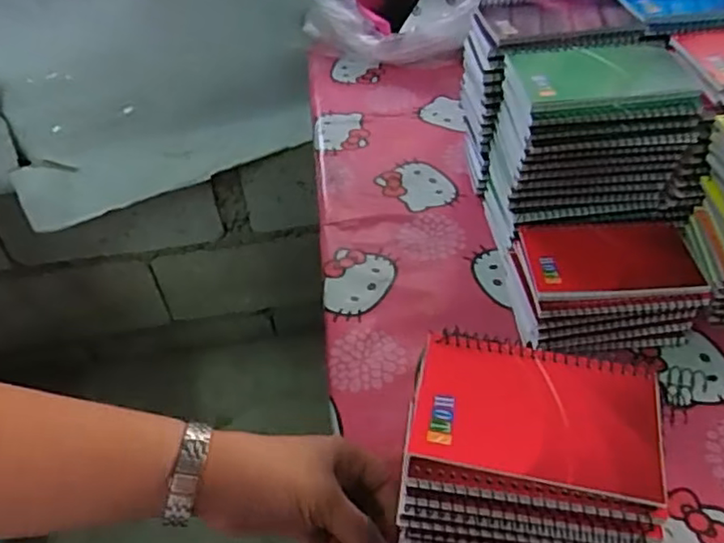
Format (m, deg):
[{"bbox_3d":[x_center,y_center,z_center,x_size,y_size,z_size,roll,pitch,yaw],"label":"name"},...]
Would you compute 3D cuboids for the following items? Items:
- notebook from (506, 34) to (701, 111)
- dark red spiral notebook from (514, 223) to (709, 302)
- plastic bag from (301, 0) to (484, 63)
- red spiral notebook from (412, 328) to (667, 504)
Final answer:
[{"bbox_3d":[0.193,-0.160,0.502,0.132,0.016,0.096,-6,47,-1],"label":"notebook"},{"bbox_3d":[0.202,-0.013,0.509,0.128,0.012,0.080,-2,47,3],"label":"dark red spiral notebook"},{"bbox_3d":[0.060,-0.385,0.850,0.274,0.120,0.180,0,47,5],"label":"plastic bag"},{"bbox_3d":[0.097,0.076,0.347,0.129,0.008,0.081,8,48,12],"label":"red spiral notebook"}]

